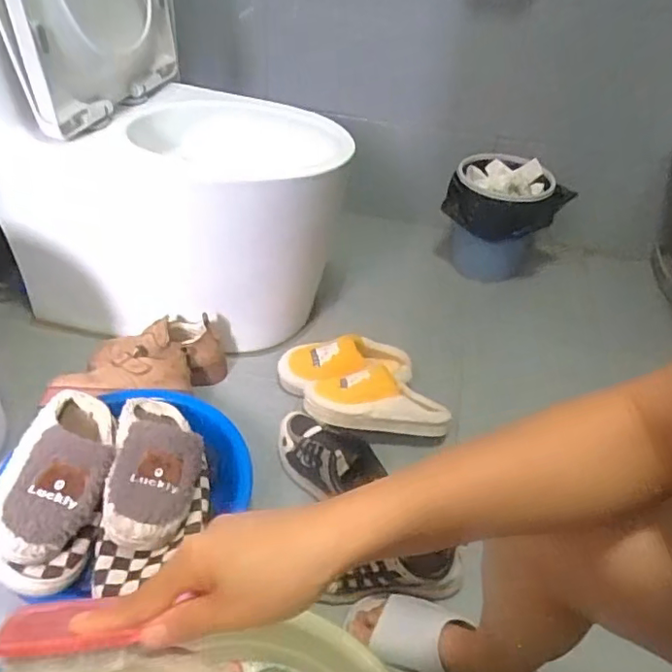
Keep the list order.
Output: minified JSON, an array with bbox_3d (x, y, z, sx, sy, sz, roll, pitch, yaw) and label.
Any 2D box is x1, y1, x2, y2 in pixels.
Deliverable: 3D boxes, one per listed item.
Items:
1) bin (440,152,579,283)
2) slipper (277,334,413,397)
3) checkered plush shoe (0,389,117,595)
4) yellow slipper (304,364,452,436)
[{"bbox_3d":[0.379,-0.261,1.306,0.254,0.243,0.216,14,40,11],"label":"bin"},{"bbox_3d":[0.021,0.054,1.051,0.247,0.080,0.084,-7,41,-14],"label":"slipper"},{"bbox_3d":[-0.349,0.180,0.723,0.119,0.090,0.265,4,39,-1],"label":"checkered plush shoe"},{"bbox_3d":[0.070,0.119,0.981,0.246,0.075,0.111,4,39,-1],"label":"yellow slipper"}]

